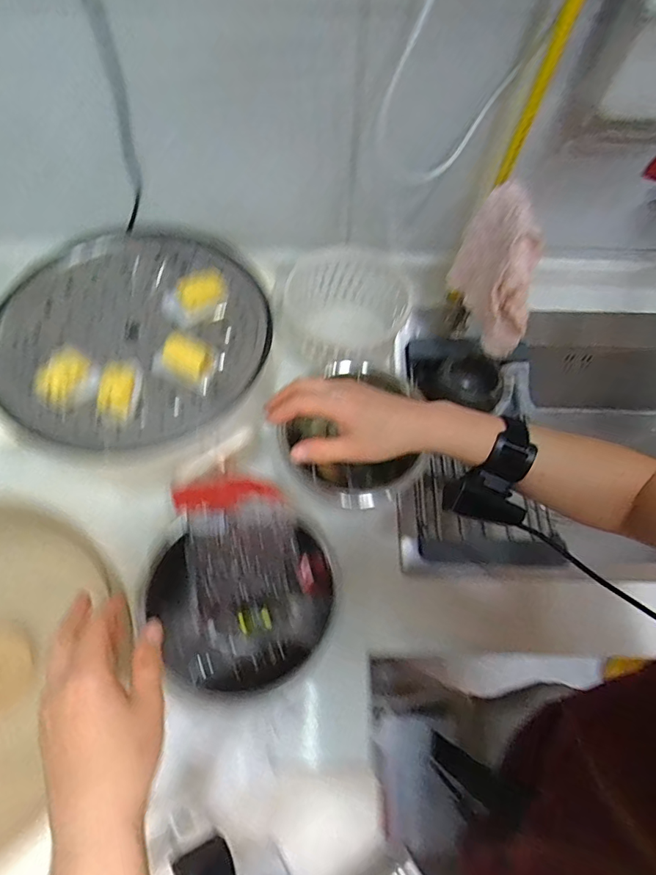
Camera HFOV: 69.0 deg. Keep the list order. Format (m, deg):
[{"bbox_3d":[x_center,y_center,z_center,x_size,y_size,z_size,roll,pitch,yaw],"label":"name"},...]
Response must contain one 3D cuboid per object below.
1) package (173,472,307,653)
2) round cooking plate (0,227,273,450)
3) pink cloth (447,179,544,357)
[{"bbox_3d":[-0.096,0.149,0.585,0.148,0.043,0.204,-11,86,-18],"label":"package"},{"bbox_3d":[-0.253,-0.138,0.614,0.335,0.049,0.314,1,64,-2],"label":"round cooking plate"},{"bbox_3d":[0.226,-0.218,0.649,0.066,0.191,0.135,-11,65,-7],"label":"pink cloth"}]

